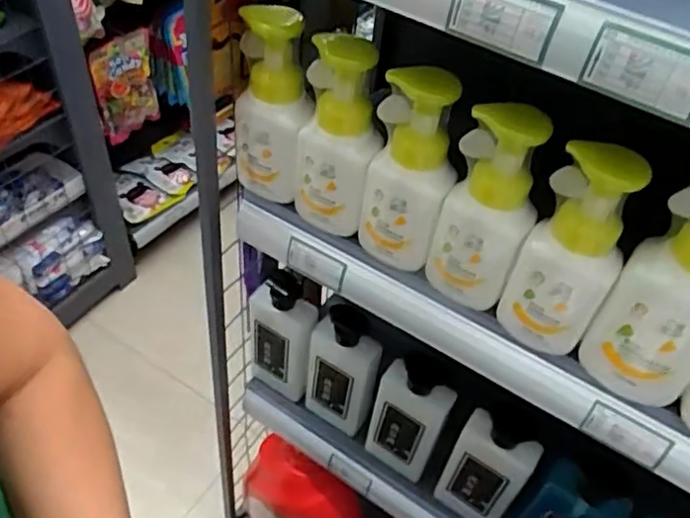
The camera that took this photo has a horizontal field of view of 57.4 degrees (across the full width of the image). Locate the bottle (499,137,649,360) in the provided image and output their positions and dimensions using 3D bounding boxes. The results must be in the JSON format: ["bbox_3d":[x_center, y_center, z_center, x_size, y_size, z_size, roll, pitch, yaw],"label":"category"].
[{"bbox_3d":[0.181,-0.005,0.502,0.072,0.165,0.062,28,51,19],"label":"bottle"}]

